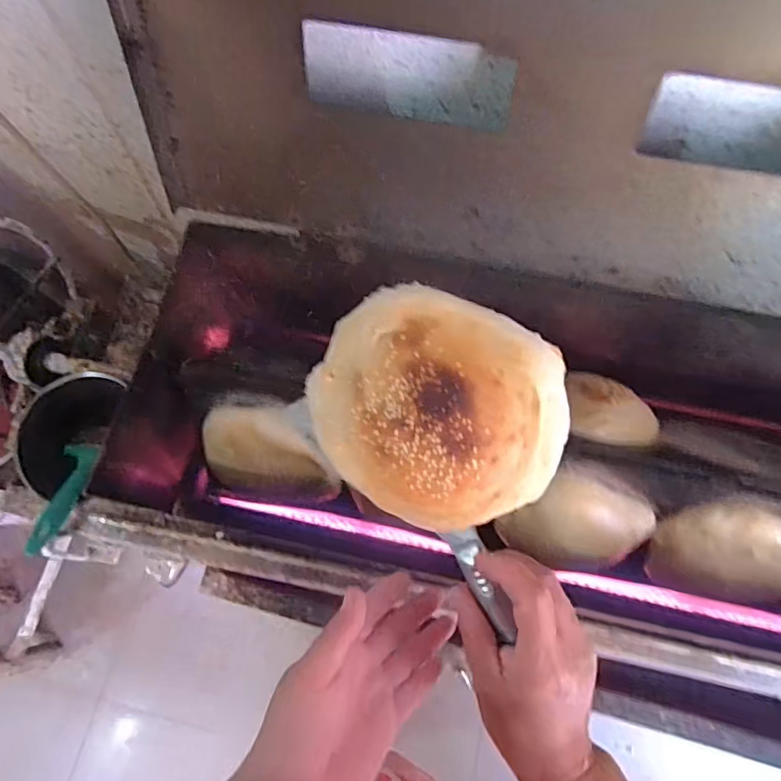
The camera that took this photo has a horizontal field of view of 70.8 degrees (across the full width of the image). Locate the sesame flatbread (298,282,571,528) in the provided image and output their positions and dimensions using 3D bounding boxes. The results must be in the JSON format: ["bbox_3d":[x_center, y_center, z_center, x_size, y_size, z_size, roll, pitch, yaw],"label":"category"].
[{"bbox_3d":[0.023,0.013,0.305,0.141,0.025,0.125,29,105,8],"label":"sesame flatbread"}]

